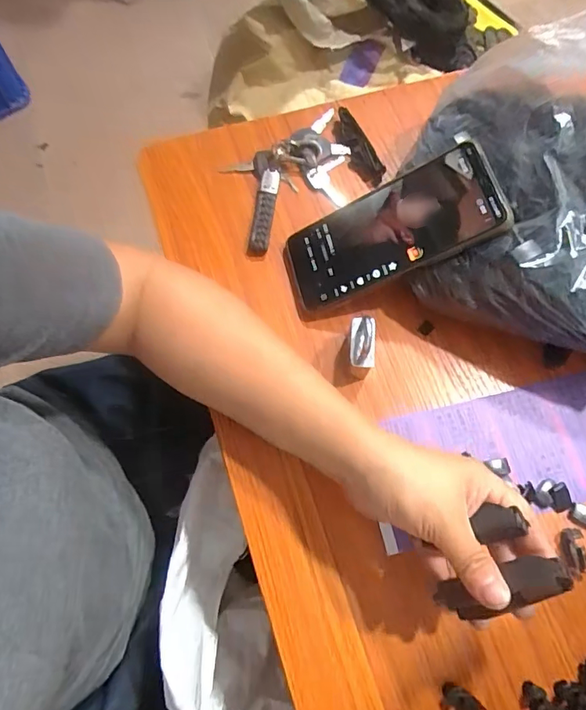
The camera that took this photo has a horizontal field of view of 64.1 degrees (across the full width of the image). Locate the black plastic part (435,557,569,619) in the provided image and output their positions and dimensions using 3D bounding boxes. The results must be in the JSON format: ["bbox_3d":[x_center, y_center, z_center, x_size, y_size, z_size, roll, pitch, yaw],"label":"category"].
[{"bbox_3d":[0.116,0.132,0.263,0.073,0.011,0.022,-28,69,21],"label":"black plastic part"}]

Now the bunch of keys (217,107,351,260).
[{"bbox_3d":[0.000,-0.161,0.431,0.135,0.028,0.098,-29,72,-12],"label":"bunch of keys"}]

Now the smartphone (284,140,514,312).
[{"bbox_3d":[0.072,-0.097,0.367,0.168,0.006,0.077,-21,72,23],"label":"smartphone"}]

